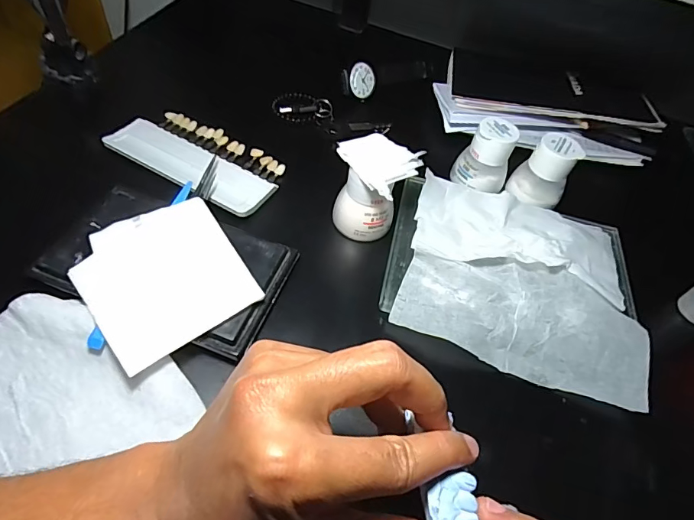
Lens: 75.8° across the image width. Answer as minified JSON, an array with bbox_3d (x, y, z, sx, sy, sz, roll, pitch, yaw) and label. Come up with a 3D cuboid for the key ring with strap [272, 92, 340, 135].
[{"bbox_3d":[-0.038,-0.152,0.455,0.071,0.015,0.036,22,53,7],"label":"key ring with strap"}]

